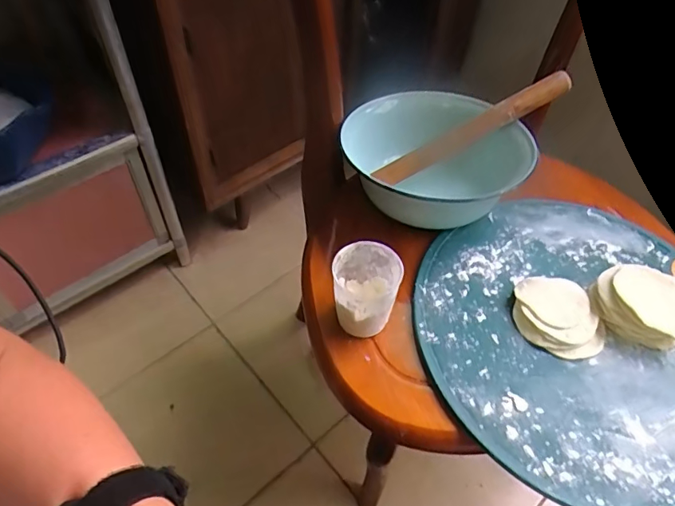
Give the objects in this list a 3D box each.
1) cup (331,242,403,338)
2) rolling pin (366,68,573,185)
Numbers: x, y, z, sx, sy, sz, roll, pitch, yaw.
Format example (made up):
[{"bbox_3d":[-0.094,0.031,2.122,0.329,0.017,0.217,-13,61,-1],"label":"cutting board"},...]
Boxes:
[{"bbox_3d":[0.027,0.036,0.461,0.060,0.071,0.056,0,49,0],"label":"cup"},{"bbox_3d":[0.159,-0.144,0.573,0.246,0.024,0.026,-28,52,1],"label":"rolling pin"}]

